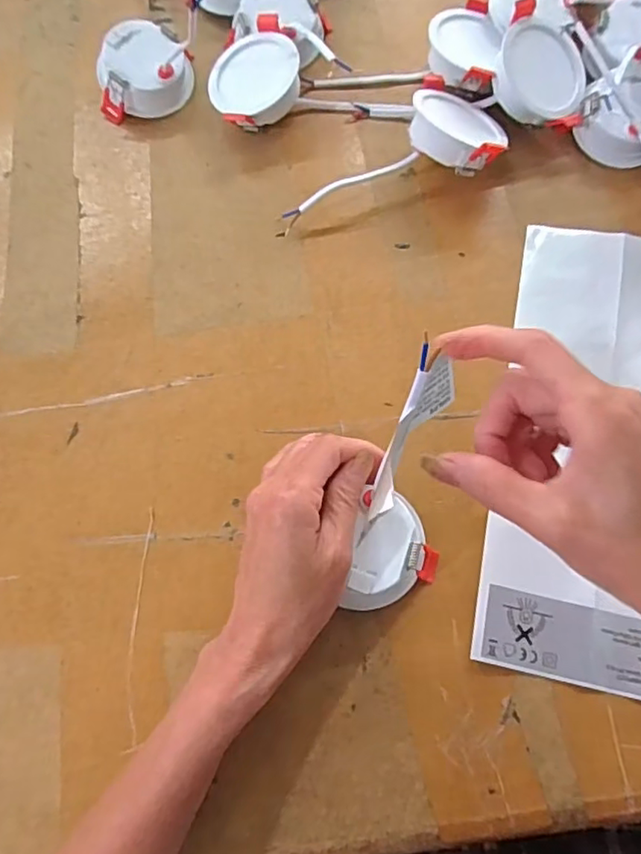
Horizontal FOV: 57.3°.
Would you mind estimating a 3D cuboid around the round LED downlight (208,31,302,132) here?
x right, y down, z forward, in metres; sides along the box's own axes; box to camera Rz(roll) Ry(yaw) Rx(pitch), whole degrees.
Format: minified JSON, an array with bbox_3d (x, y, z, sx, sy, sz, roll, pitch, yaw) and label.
[{"bbox_3d":[-0.049,-0.262,0.450,0.069,0.028,0.069,-4,77,17],"label":"round LED downlight"}]

